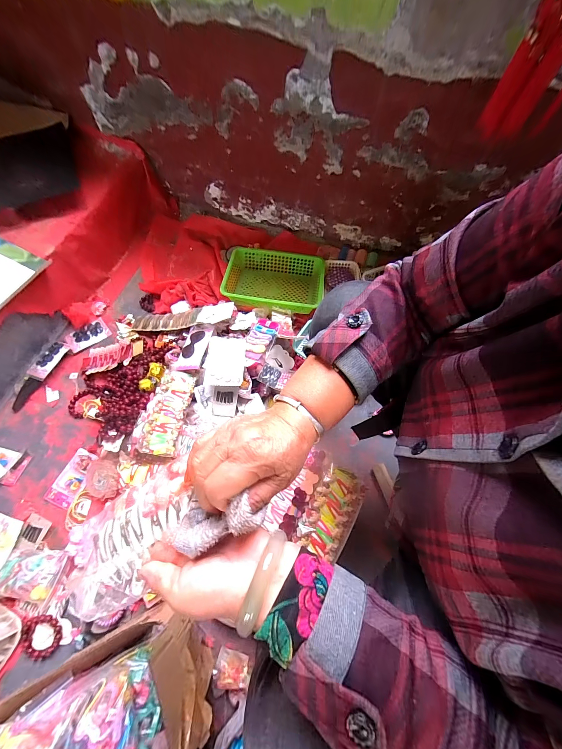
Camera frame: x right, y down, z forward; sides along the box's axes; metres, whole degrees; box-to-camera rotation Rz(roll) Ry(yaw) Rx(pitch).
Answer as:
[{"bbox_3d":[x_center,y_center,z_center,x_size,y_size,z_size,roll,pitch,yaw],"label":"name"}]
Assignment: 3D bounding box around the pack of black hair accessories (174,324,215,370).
[{"bbox_3d":[-0.241,-0.078,0.764,0.082,0.015,0.150,2,60,22],"label":"pack of black hair accessories"}]

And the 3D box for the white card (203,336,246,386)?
[{"bbox_3d":[-0.148,-0.038,0.731,0.103,0.008,0.150,4,61,2],"label":"white card"}]

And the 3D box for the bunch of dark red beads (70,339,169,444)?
[{"bbox_3d":[-0.459,0.023,0.790,0.252,0.082,0.288,28,68,11],"label":"bunch of dark red beads"}]

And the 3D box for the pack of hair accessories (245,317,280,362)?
[{"bbox_3d":[-0.058,-0.099,0.752,0.071,0.016,0.127,22,67,9],"label":"pack of hair accessories"}]

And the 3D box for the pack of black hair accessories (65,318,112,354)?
[{"bbox_3d":[-0.634,-0.130,0.899,0.123,0.015,0.089,-39,72,-17],"label":"pack of black hair accessories"}]

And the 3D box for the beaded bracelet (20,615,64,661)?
[{"bbox_3d":[-0.506,0.554,0.577,0.082,0.015,0.077,0,84,1],"label":"beaded bracelet"}]

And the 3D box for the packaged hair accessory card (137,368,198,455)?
[{"bbox_3d":[-0.292,0.096,0.710,0.094,0.034,0.215,9,66,3],"label":"packaged hair accessory card"}]

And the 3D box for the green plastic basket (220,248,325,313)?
[{"bbox_3d":[-0.021,-0.321,0.946,0.323,0.084,0.235,9,66,3],"label":"green plastic basket"}]

